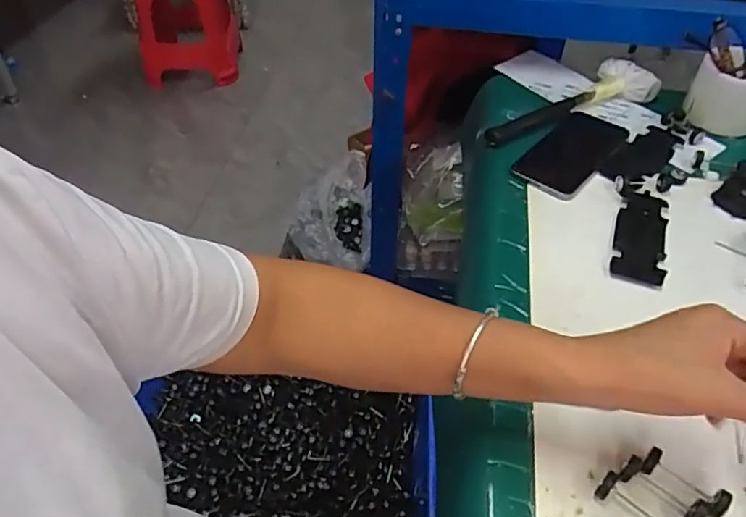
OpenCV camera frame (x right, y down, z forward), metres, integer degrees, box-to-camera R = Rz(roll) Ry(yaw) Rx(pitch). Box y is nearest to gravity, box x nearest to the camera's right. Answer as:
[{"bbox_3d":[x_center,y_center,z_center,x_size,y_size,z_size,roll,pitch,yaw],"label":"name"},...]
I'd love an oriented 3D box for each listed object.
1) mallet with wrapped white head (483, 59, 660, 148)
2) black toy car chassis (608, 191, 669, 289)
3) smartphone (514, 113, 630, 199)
[{"bbox_3d":[0.243,-0.196,0.701,0.253,0.031,0.062,-20,50,-19],"label":"mallet with wrapped white head"},{"bbox_3d":[0.263,-0.024,0.545,0.046,0.009,0.128,17,49,15],"label":"black toy car chassis"},{"bbox_3d":[0.229,-0.123,0.638,0.071,0.015,0.161,33,54,26],"label":"smartphone"}]

